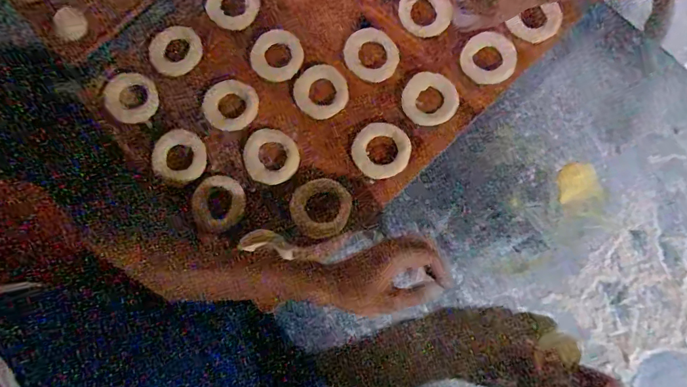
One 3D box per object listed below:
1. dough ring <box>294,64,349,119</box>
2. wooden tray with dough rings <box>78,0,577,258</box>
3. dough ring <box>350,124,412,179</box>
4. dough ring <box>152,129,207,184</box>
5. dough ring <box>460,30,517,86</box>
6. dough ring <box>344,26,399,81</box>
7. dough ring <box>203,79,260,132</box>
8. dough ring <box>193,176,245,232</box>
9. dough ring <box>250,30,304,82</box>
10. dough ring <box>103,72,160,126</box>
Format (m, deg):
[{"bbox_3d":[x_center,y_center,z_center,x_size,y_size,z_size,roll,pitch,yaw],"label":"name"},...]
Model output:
[{"bbox_3d":[-0.031,-0.137,0.573,0.069,0.007,0.071,0,79,2],"label":"dough ring"},{"bbox_3d":[-0.030,-0.194,0.595,0.572,0.053,0.428,-42,80,-5],"label":"wooden tray with dough rings"},{"bbox_3d":[0.049,-0.057,0.553,0.072,0.014,0.071,0,79,2],"label":"dough ring"},{"bbox_3d":[-0.221,-0.051,0.578,0.069,0.010,0.076,1,79,3],"label":"dough ring"},{"bbox_3d":[0.192,-0.179,0.568,0.068,0.017,0.066,0,79,2],"label":"dough ring"},{"bbox_3d":[0.038,-0.189,0.584,0.071,0.016,0.074,0,79,2],"label":"dough ring"},{"bbox_3d":[-0.153,-0.120,0.581,0.074,0.015,0.067,-12,79,0],"label":"dough ring"},{"bbox_3d":[-0.164,0.012,0.563,0.064,0.011,0.073,-1,79,2],"label":"dough ring"},{"bbox_3d":[-0.091,-0.191,0.591,0.067,0.009,0.069,0,79,2],"label":"dough ring"},{"bbox_3d":[-0.292,-0.133,0.590,0.064,0.019,0.076,-14,79,0],"label":"dough ring"}]

